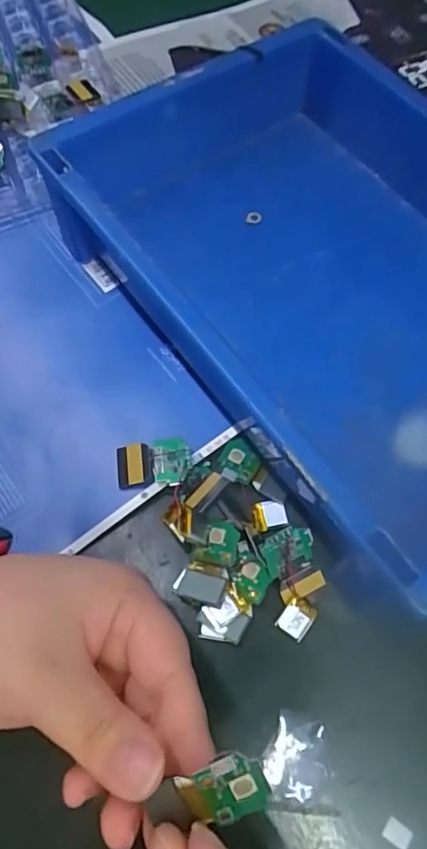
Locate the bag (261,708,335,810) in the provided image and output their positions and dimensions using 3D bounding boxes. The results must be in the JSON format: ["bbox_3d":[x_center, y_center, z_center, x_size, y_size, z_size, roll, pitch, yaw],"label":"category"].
[{"bbox_3d":[0.035,0.142,0.242,0.029,0.006,0.033,-8,66,-1],"label":"bag"}]

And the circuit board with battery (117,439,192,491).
[{"bbox_3d":[-0.030,0.020,0.291,0.037,0.007,0.024,-4,66,1],"label":"circuit board with battery"}]

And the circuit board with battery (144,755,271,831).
[{"bbox_3d":[-0.003,0.111,0.170,0.036,0.006,0.023,-22,106,4],"label":"circuit board with battery"}]

